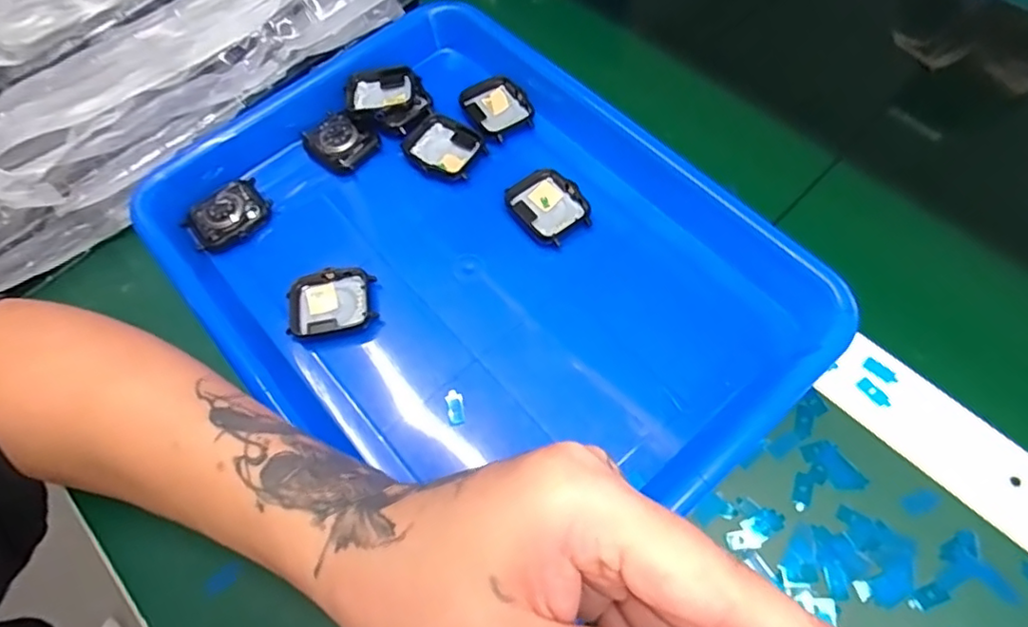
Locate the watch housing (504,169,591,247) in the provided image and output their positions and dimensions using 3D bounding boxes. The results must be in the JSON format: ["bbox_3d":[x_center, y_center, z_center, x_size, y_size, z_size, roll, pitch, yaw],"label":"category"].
[{"bbox_3d":[0.021,-0.061,0.340,0.036,0.010,0.043,-35,67,-13],"label":"watch housing"}]

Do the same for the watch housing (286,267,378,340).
[{"bbox_3d":[-0.099,-0.004,0.321,0.046,0.012,0.037,-7,64,0],"label":"watch housing"}]

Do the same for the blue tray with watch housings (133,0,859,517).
[{"bbox_3d":[-0.024,-0.030,0.321,0.255,0.029,0.324,-38,68,-14],"label":"blue tray with watch housings"}]

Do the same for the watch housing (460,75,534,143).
[{"bbox_3d":[-0.009,-0.130,0.373,0.036,0.008,0.043,-29,66,-10],"label":"watch housing"}]

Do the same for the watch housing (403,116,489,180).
[{"bbox_3d":[-0.043,-0.102,0.361,0.045,0.008,0.035,29,69,16],"label":"watch housing"}]

